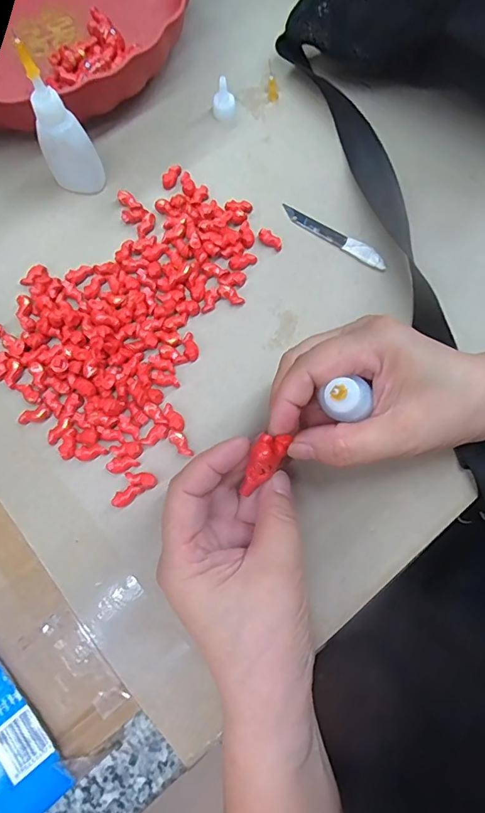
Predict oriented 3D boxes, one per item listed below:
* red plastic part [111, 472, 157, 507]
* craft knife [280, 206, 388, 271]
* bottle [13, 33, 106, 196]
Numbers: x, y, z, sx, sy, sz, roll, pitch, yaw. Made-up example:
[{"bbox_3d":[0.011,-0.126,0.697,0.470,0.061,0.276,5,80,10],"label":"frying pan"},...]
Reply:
[{"bbox_3d":[-0.064,0.046,0.260,0.027,0.006,0.015,-34,78,-9],"label":"red plastic part"},{"bbox_3d":[0.062,-0.117,0.306,0.080,0.005,0.011,34,77,8],"label":"craft knife"},{"bbox_3d":[-0.112,-0.169,0.277,0.031,0.086,0.025,-24,77,-7],"label":"bottle"}]

